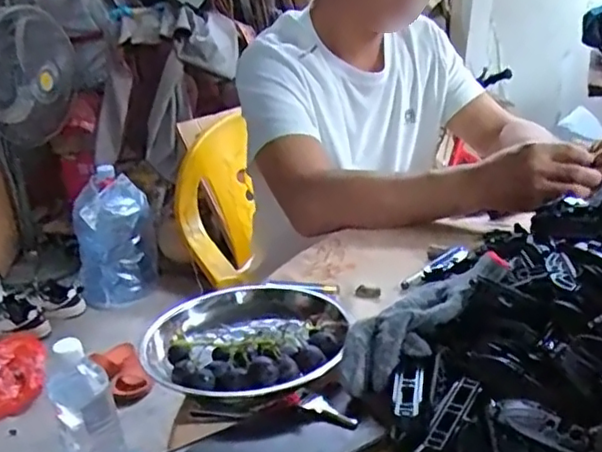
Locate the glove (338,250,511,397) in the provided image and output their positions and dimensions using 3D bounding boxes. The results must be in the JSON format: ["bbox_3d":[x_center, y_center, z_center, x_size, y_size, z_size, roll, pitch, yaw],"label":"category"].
[{"bbox_3d":[0.097,0.073,0.509,0.166,0.032,0.055,-34,33,-23],"label":"glove"}]

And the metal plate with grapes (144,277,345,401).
[{"bbox_3d":[-0.048,0.097,0.554,0.172,0.036,0.178,-4,22,2],"label":"metal plate with grapes"}]

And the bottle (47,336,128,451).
[{"bbox_3d":[-0.258,0.226,0.747,0.070,0.206,0.069,-16,25,-26],"label":"bottle"}]

